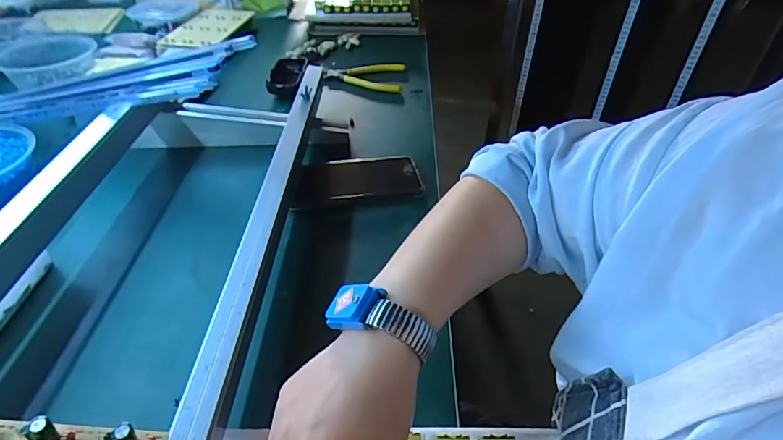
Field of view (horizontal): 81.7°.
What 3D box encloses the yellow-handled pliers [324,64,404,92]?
[{"bbox_3d":[-0.046,-0.250,0.775,0.131,0.015,0.097,4,43,0],"label":"yellow-handled pliers"}]

